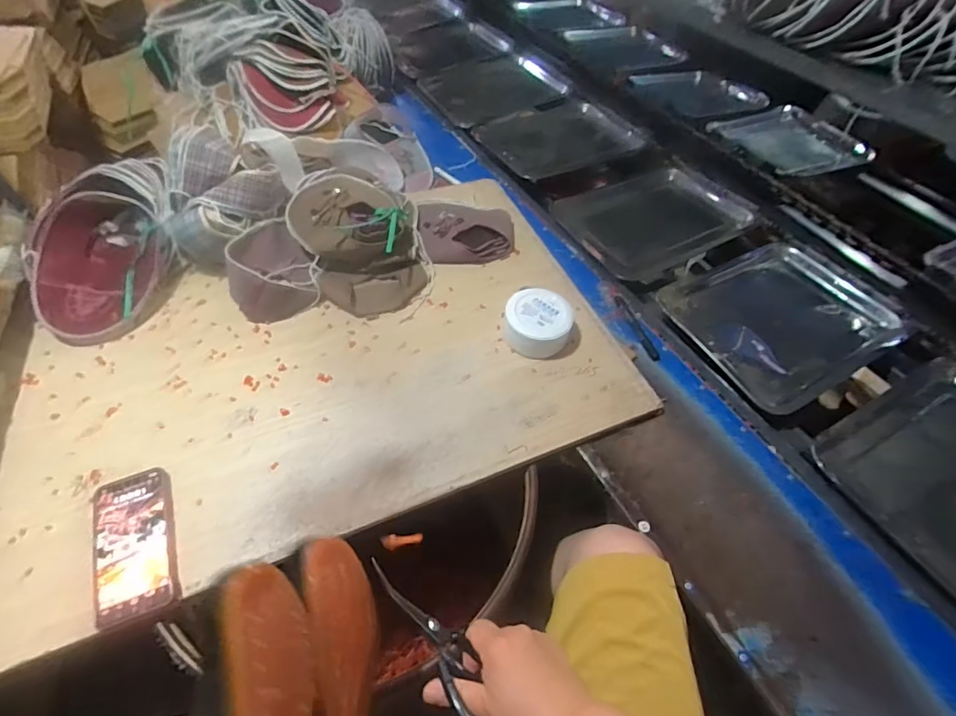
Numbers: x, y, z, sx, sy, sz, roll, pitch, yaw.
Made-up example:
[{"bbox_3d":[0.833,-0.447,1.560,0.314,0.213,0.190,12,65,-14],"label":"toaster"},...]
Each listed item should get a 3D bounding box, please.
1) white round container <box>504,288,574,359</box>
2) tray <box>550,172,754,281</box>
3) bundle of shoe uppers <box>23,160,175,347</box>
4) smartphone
[{"bbox_3d":[0.093,-0.056,0.745,0.100,0.064,0.093,2,53,-2],"label":"white round container"},{"bbox_3d":[0.346,-0.290,0.952,0.345,0.048,0.287,-22,57,-19],"label":"tray"},{"bbox_3d":[-0.576,-0.163,0.739,0.199,0.140,0.255,-11,54,-11],"label":"bundle of shoe uppers"},{"bbox_3d":[-0.392,0.207,0.547,0.082,0.009,0.165,-16,56,-15],"label":"smartphone"}]

